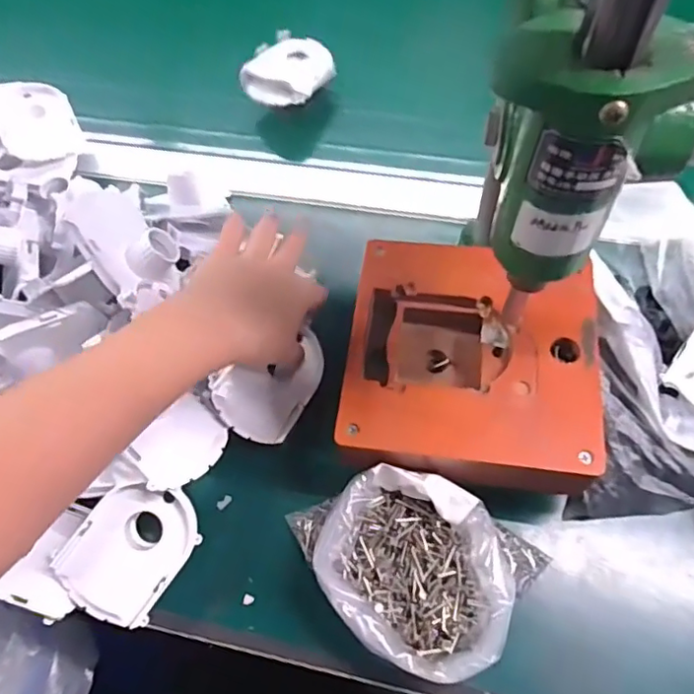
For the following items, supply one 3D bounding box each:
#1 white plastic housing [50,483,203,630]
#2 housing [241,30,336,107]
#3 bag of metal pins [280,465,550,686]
[{"bbox_3d":[-0.136,0.126,0.368,0.061,0.022,0.088,34,83,1],"label":"white plastic housing"},{"bbox_3d":[-0.054,-0.264,0.550,0.070,0.024,0.081,27,67,17],"label":"housing"},{"bbox_3d":[0.033,0.124,0.341,0.144,0.043,0.099,27,67,17],"label":"bag of metal pins"}]

